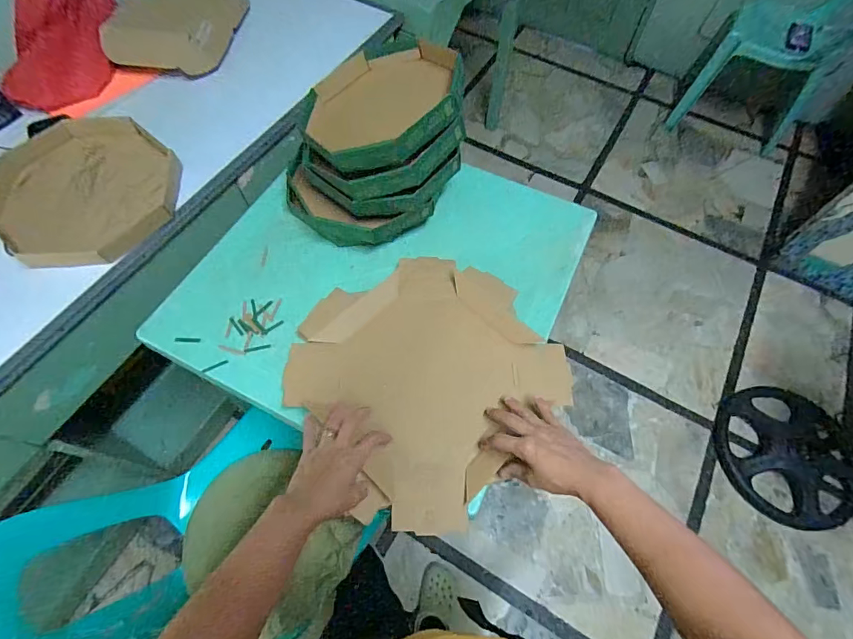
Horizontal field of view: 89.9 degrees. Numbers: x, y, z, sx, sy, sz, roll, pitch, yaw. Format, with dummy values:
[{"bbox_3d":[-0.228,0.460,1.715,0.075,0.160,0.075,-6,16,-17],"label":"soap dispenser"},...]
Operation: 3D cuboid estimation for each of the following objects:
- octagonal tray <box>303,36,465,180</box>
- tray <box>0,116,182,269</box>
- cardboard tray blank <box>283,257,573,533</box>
[{"bbox_3d":[-0.054,-0.352,0.678,0.287,0.041,0.222,-43,62,-9],"label":"octagonal tray"},{"bbox_3d":[-0.597,-0.231,0.751,0.309,0.037,0.294,40,69,17],"label":"tray"},{"bbox_3d":[0.000,0.072,0.643,0.355,0.030,0.355,-36,69,-20],"label":"cardboard tray blank"}]

